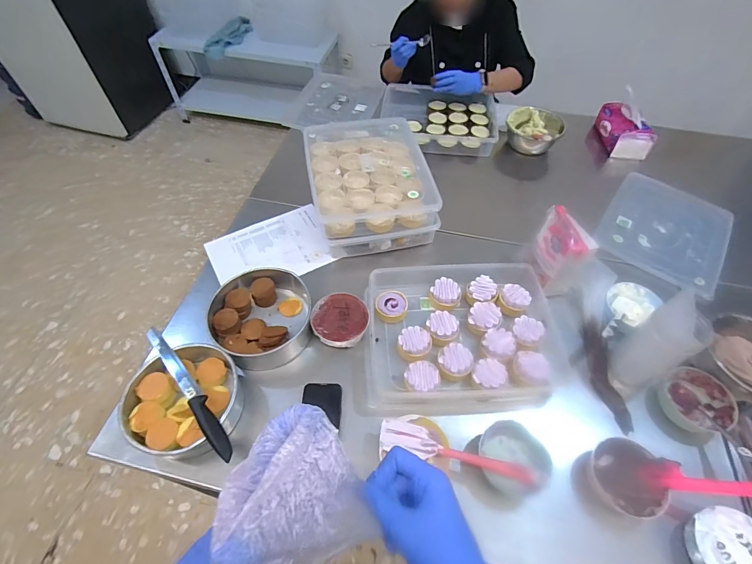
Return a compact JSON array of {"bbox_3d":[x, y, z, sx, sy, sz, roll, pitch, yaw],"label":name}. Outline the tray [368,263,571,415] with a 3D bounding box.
[{"bbox_3d":[0.173,0.105,0.769,0.382,0.069,0.315,1,54,-1],"label":"tray"}]

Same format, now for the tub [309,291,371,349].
[{"bbox_3d":[-0.073,0.081,0.779,0.113,0.052,0.115,1,54,-1],"label":"tub"}]

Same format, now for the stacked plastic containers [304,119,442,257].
[{"bbox_3d":[-0.025,-0.258,0.965,0.280,0.123,0.362,-9,55,-8],"label":"stacked plastic containers"}]

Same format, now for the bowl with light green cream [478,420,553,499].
[{"bbox_3d":[0.237,0.306,0.649,0.114,0.054,0.117,1,54,-1],"label":"bowl with light green cream"}]

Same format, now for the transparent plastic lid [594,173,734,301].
[{"bbox_3d":[0.753,-0.142,0.971,0.274,0.030,0.365,31,59,19],"label":"transparent plastic lid"}]

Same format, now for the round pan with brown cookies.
[{"bbox_3d":[-0.234,0.072,0.782,0.200,0.073,0.202,1,54,-1],"label":"round pan with brown cookies"}]

